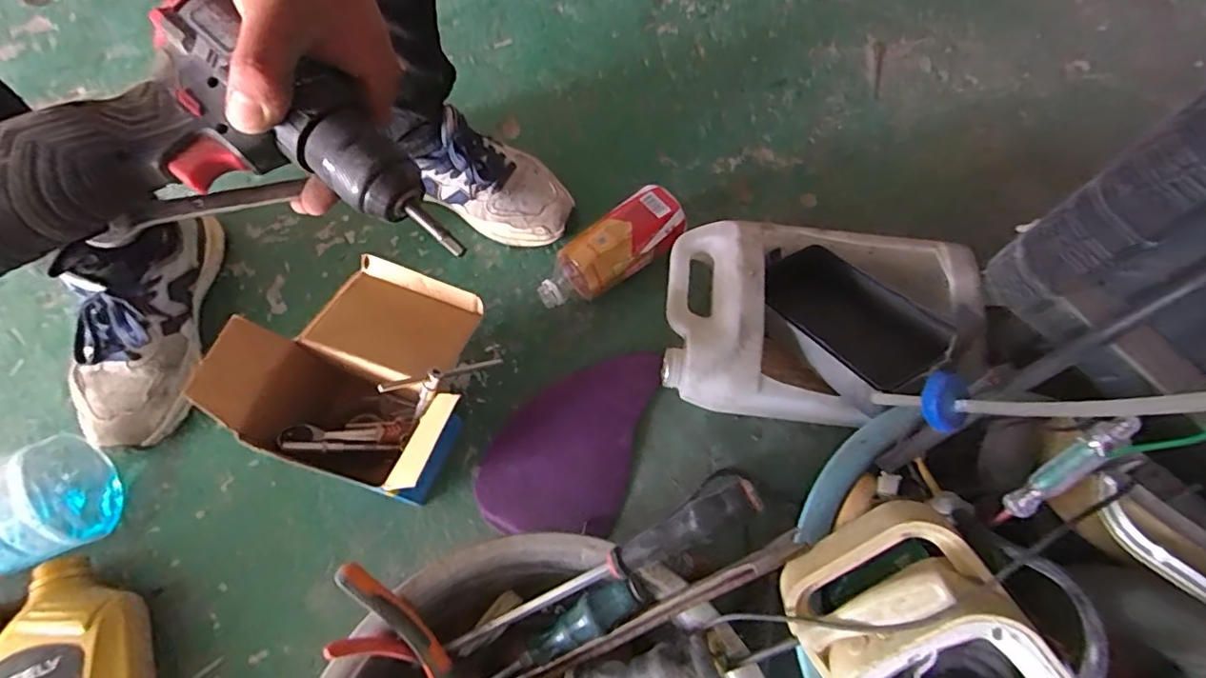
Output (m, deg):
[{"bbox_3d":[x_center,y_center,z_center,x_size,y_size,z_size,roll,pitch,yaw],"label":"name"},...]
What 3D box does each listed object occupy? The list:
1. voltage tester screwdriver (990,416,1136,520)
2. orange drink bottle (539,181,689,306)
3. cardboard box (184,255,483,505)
[{"bbox_3d":[0.257,0.077,0.316,0.015,0.100,0.018,23,42,9],"label":"voltage tester screwdriver"},{"bbox_3d":[0.007,-0.093,0.618,0.174,0.070,0.069,-33,71,-14],"label":"orange drink bottle"},{"bbox_3d":[-0.212,0.035,0.522,0.184,0.145,0.192,10,67,4],"label":"cardboard box"}]

